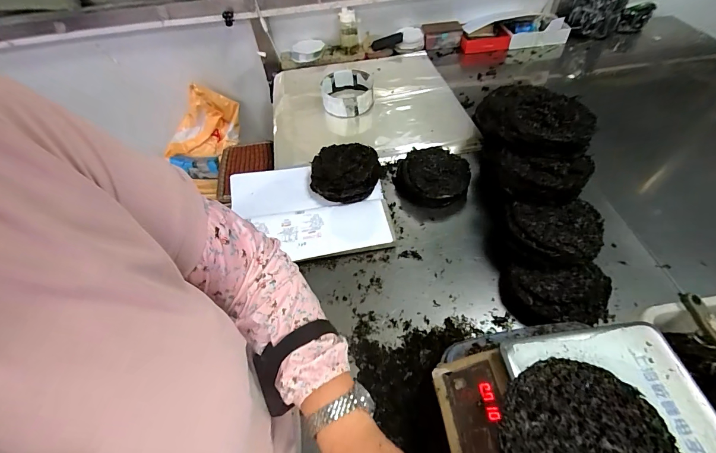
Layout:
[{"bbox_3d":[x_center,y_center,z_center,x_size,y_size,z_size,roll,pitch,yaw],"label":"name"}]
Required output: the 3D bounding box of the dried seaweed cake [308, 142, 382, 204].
[{"bbox_3d":[-0.039,-0.159,1.043,0.203,0.090,0.193,-3,52,3],"label":"dried seaweed cake"}]

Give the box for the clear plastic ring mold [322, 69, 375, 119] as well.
[{"bbox_3d":[-0.042,-0.534,1.359,0.203,0.086,0.207,-5,52,2],"label":"clear plastic ring mold"}]

